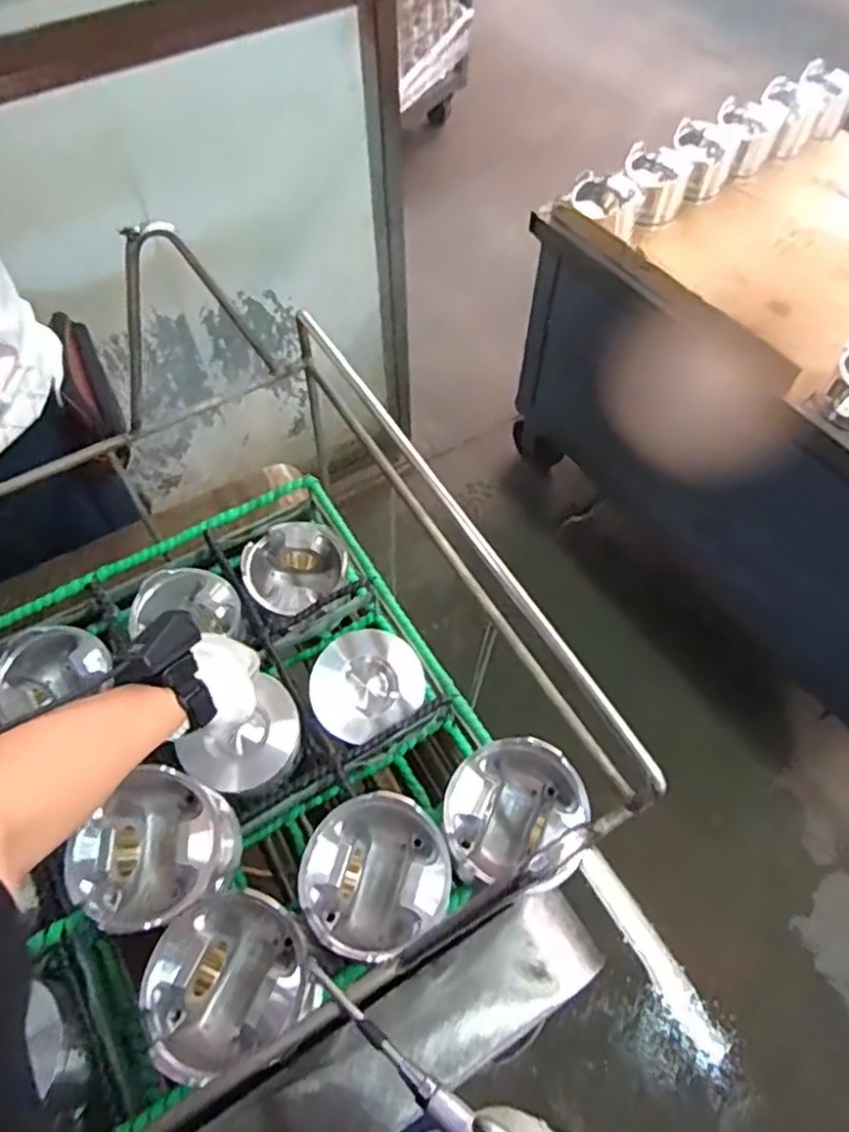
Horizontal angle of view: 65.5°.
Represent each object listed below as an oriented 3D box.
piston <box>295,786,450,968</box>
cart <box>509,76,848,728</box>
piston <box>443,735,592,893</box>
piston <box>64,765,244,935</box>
[{"bbox_3d":[-0.035,0.247,0.524,0.109,0.099,0.109,0,61,0],"label":"piston"},{"bbox_3d":[0.899,-0.269,1.207,0.762,0.706,1.283,-32,66,-17],"label":"cart"},{"bbox_3d":[0.074,0.204,0.544,0.109,0.087,0.102,0,61,0],"label":"piston"},{"bbox_3d":[-0.208,0.231,0.530,0.103,0.078,0.112,0,61,0],"label":"piston"}]

